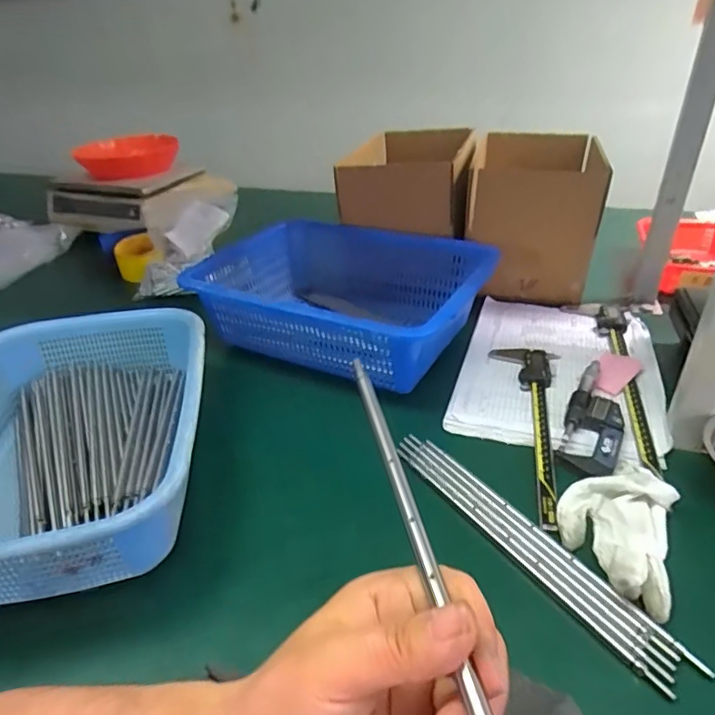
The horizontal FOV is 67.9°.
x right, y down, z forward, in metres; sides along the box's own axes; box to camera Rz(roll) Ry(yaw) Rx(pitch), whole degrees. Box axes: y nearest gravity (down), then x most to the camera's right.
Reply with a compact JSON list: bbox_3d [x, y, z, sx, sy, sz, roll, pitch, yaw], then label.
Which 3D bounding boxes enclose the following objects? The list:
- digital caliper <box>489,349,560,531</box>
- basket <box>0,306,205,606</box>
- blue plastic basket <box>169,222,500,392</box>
[{"bbox_3d":[0.174,0.062,0.550,0.069,0.016,0.269,6,34,12],"label":"digital caliper"},{"bbox_3d":[-0.262,0.073,0.492,0.234,0.088,0.323,-7,33,-7],"label":"basket"},{"bbox_3d":[-0.023,-0.078,0.710,0.352,0.121,0.264,13,36,22],"label":"blue plastic basket"}]

